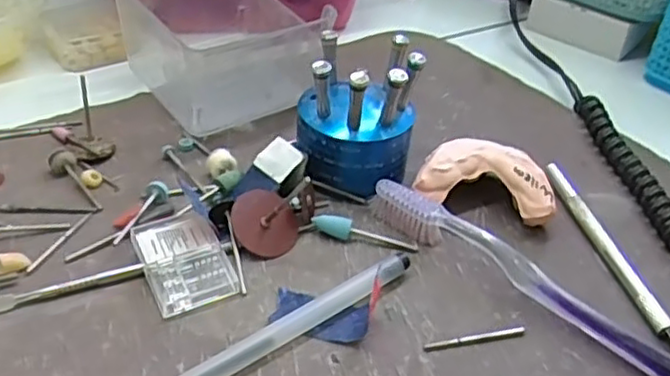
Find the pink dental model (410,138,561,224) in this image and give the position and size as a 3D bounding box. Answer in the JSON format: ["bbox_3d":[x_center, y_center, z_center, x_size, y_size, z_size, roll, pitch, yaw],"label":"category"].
[{"bbox_3d":[0.074,-0.003,0.338,0.065,0.027,0.038,9,38,5],"label":"pink dental model"}]

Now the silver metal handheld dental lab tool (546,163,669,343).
[{"bbox_3d":[0.129,0.029,0.321,0.006,0.009,0.123,-4,39,-11],"label":"silver metal handheld dental lab tool"}]

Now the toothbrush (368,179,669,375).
[{"bbox_3d":[0.090,0.045,0.286,0.186,0.019,0.012,32,45,30],"label":"toothbrush"}]

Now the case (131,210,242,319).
[{"bbox_3d":[-0.065,0.031,0.290,0.034,0.011,0.048,-16,43,-25],"label":"case"}]

